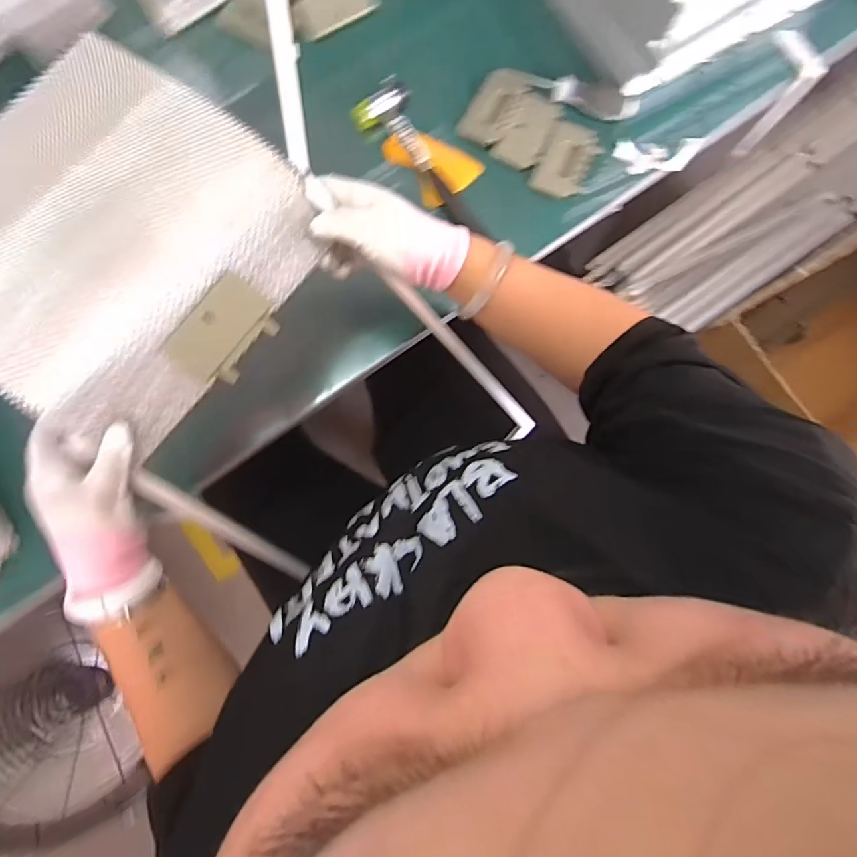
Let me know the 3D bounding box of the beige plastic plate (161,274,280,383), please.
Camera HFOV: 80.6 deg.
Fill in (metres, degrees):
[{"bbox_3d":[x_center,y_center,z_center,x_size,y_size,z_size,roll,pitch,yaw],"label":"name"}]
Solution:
[{"bbox_3d":[-0.165,-0.078,0.413,0.056,0.009,0.085,37,83,-21],"label":"beige plastic plate"}]

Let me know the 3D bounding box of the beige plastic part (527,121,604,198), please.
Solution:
[{"bbox_3d":[0.155,-0.300,0.571,0.057,0.015,0.090,25,83,4],"label":"beige plastic part"}]

